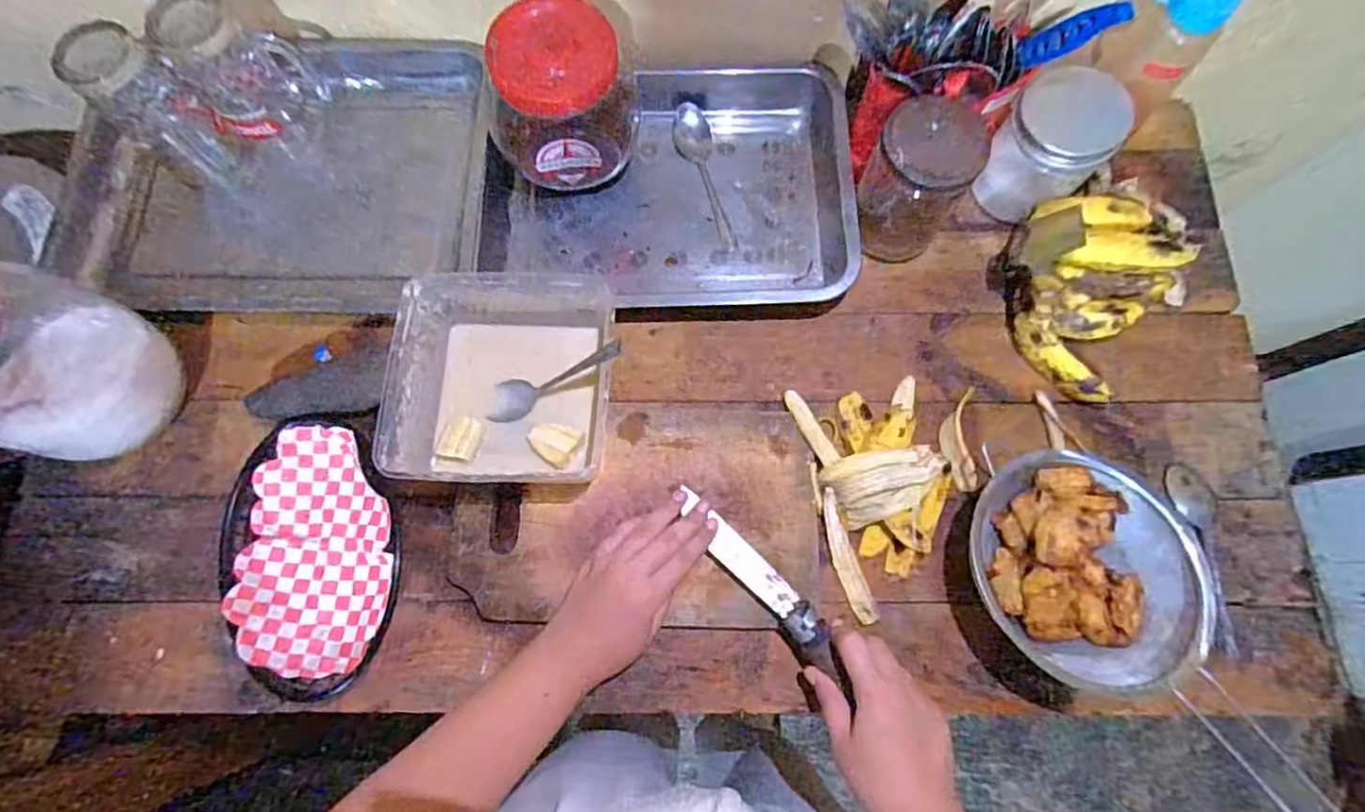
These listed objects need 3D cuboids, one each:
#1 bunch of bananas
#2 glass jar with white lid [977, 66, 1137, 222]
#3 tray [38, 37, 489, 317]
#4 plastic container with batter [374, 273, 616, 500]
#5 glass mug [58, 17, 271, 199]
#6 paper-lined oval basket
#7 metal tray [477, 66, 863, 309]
[{"bbox_3d":[0.369,-0.122,0.558,0.192,0.094,0.142,-42,78,-13],"label":"bunch of bananas"},{"bbox_3d":[0.323,-0.228,0.562,0.079,0.116,0.081,1,72,-2],"label":"glass jar with white lid"},{"bbox_3d":[-0.375,-0.229,0.604,0.359,0.049,0.287,-3,72,-3],"label":"tray"},{"bbox_3d":[-0.144,-0.017,0.525,0.163,0.074,0.170,3,72,-1],"label":"plastic container with batter"},{"bbox_3d":[-0.465,-0.262,0.567,0.065,0.133,0.066,1,72,-2],"label":"glass mug"},{"bbox_3d":[-0.294,0.117,0.514,0.126,0.038,0.212,-9,73,-5],"label":"paper-lined oval basket"},{"bbox_3d":[-0.013,-0.213,0.602,0.332,0.051,0.242,3,72,-1],"label":"metal tray"}]

